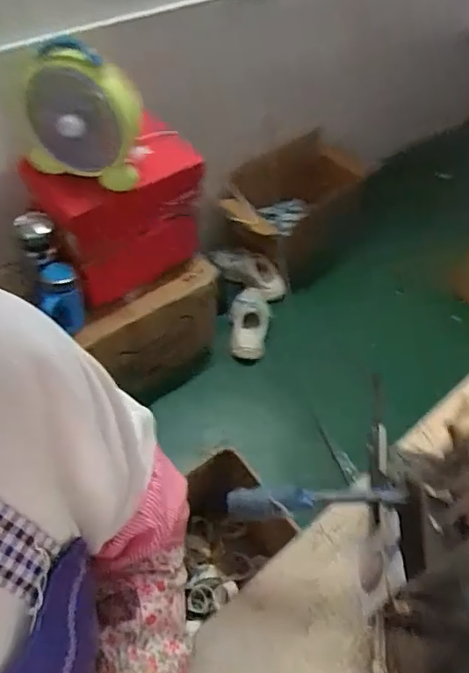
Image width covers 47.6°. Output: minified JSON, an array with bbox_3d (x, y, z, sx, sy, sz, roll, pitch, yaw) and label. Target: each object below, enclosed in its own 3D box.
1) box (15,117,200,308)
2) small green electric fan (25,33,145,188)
[{"bbox_3d":[-0.250,-0.273,1.205,0.344,0.269,0.231,-22,58,-20],"label":"box"},{"bbox_3d":[-0.296,-0.434,1.030,0.224,0.243,0.138,4,52,-2],"label":"small green electric fan"}]

